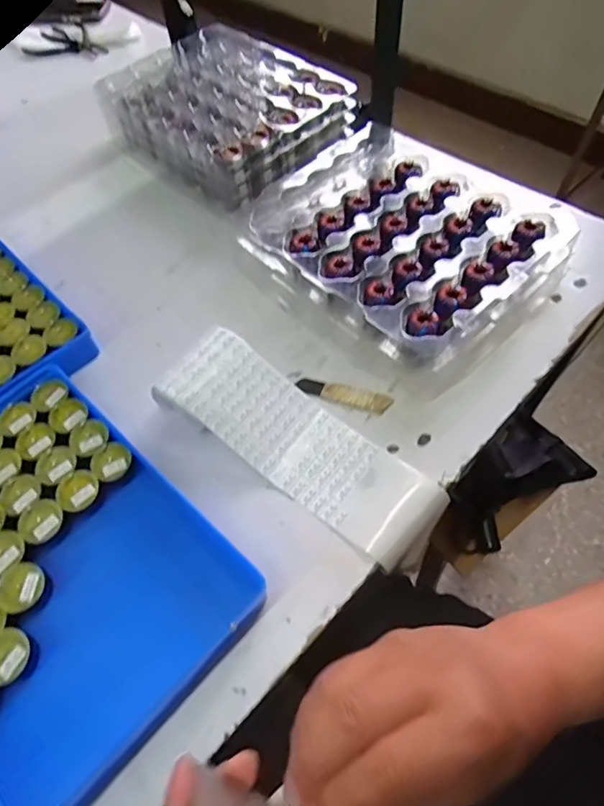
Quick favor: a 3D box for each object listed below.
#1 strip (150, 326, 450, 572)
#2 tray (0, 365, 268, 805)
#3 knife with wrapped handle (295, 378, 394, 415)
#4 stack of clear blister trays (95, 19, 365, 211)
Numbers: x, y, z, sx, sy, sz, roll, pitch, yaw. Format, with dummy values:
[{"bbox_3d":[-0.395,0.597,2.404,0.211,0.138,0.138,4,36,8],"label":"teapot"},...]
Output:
[{"bbox_3d":[-0.001,0.036,0.437,0.267,0.060,0.092,32,66,21],"label":"strip"},{"bbox_3d":[-0.215,0.125,0.391,0.319,0.032,0.229,37,68,23],"label":"tray"},{"bbox_3d":[0.041,-0.008,0.479,0.093,0.010,0.022,14,61,12],"label":"knife with wrapped handle"},{"bbox_3d":[-0.110,-0.421,0.698,0.242,0.068,0.306,-41,65,-19],"label":"stack of clear blister trays"}]

